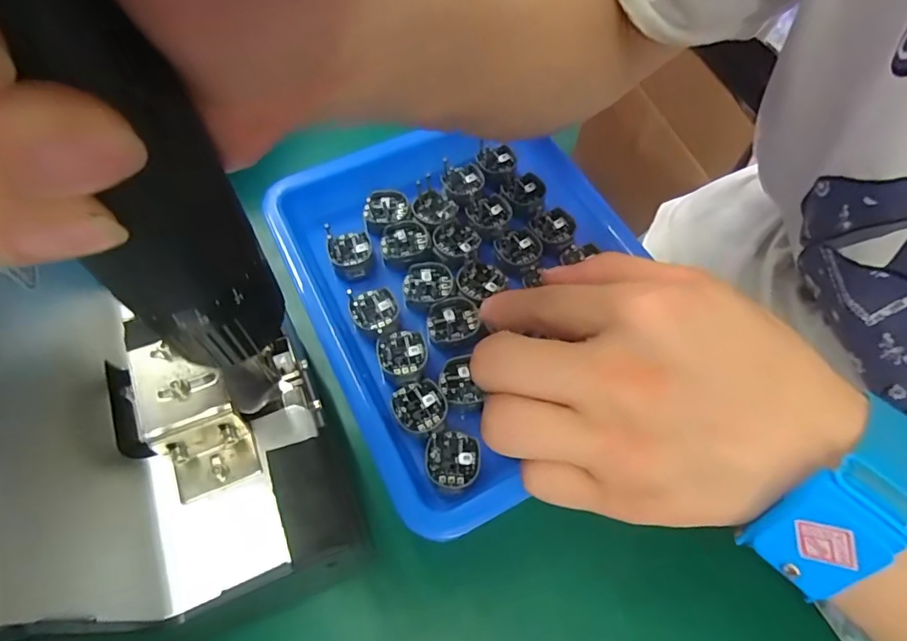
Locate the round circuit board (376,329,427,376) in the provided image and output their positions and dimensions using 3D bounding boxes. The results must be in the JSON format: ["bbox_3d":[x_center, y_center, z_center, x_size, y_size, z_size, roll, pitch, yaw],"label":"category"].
[{"bbox_3d":[-0.026,0.016,0.263,0.024,0.004,0.025,-1,61,1],"label":"round circuit board"}]

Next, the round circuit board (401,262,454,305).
[{"bbox_3d":[-0.014,-0.021,0.282,0.027,0.004,0.024,-14,61,-7],"label":"round circuit board"}]

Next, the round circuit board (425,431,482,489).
[{"bbox_3d":[0.000,0.063,0.237,0.024,0.004,0.026,-1,61,1],"label":"round circuit board"}]

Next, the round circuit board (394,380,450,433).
[{"bbox_3d":[-0.016,0.041,0.250,0.024,0.004,0.025,-1,61,1],"label":"round circuit board"}]

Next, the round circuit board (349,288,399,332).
[{"bbox_3d":[-0.042,-0.007,0.275,0.024,0.004,0.023,-1,61,1],"label":"round circuit board"}]

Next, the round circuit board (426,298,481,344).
[{"bbox_3d":[0.000,0.000,0.272,0.027,0.005,0.023,-16,61,-8],"label":"round circuit board"}]

